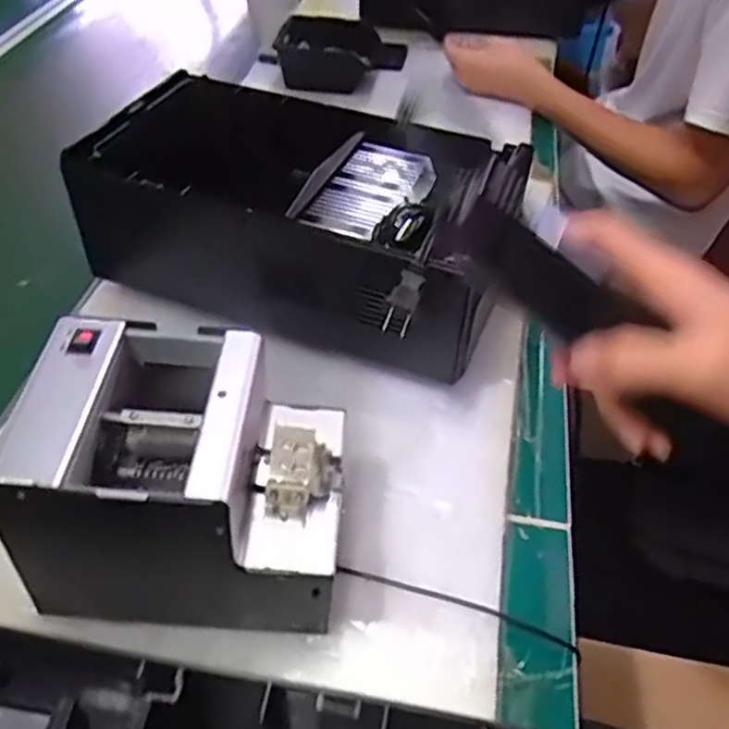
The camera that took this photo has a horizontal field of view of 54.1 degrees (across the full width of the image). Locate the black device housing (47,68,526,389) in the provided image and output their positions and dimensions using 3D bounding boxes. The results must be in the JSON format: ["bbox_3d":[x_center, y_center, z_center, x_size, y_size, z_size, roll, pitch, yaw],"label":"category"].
[{"bbox_3d":[-0.056,-0.128,0.648,0.347,0.148,0.190,18,46,16],"label":"black device housing"}]

